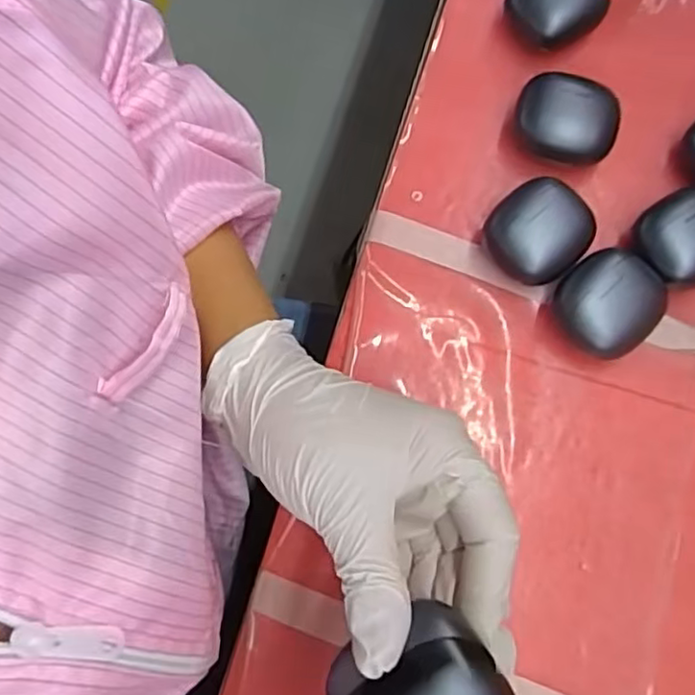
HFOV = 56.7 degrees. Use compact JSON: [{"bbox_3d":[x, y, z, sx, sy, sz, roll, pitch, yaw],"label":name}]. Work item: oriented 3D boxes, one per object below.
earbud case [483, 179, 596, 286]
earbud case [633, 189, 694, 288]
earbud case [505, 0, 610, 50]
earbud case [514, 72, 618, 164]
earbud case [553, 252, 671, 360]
[{"bbox_3d":[0.103,-0.061,0.350,0.051,0.032,0.049,-40,80,-9],"label":"earbud case"},{"bbox_3d":[0.184,-0.058,0.350,0.050,0.030,0.052,43,80,9],"label":"earbud case"},{"bbox_3d":[0.126,-0.204,0.384,0.049,0.032,0.047,-37,80,-9],"label":"earbud case"},{"bbox_3d":[0.124,-0.127,0.367,0.055,0.024,0.045,17,77,3],"label":"earbud case"},{"bbox_3d":[0.138,-0.022,0.342,0.054,0.031,0.049,-39,80,-9],"label":"earbud case"}]

